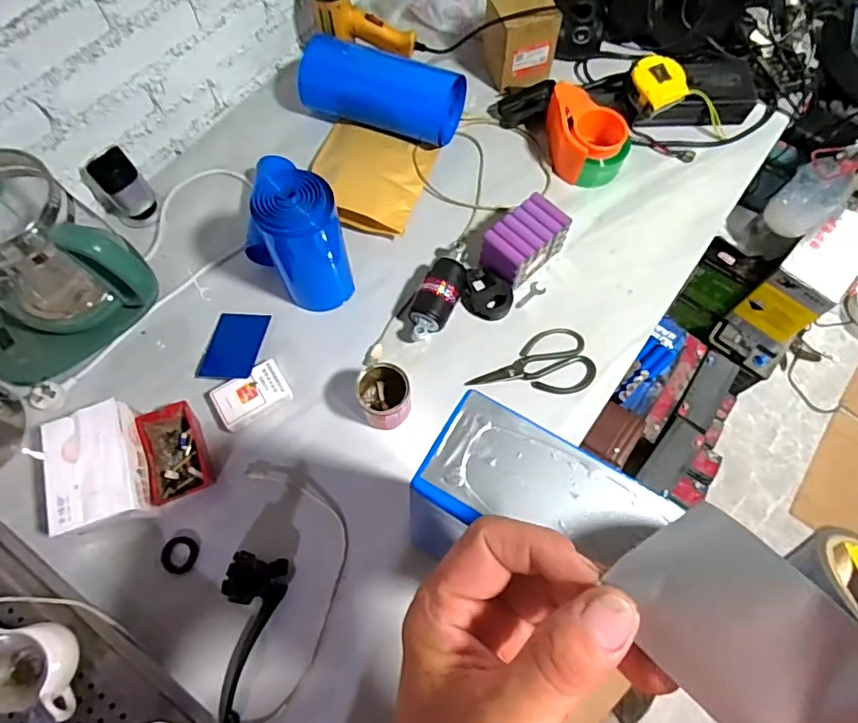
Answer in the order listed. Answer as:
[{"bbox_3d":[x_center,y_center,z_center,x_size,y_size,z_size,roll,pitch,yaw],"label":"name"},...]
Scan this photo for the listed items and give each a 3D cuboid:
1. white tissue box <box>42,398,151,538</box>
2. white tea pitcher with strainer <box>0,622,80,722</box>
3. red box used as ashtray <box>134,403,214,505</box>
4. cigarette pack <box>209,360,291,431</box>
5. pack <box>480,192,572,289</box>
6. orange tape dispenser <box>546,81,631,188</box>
[{"bbox_3d":[-0.376,0.124,0.619,0.090,0.066,0.126,-17,69,-8],"label":"white tissue box"},{"bbox_3d":[-0.386,0.302,0.524,0.073,0.069,0.087,-6,68,-3],"label":"white tea pitcher with strainer"},{"bbox_3d":[-0.305,0.110,0.652,0.068,0.041,0.105,-23,70,-10],"label":"red box used as ashtray"},{"bbox_3d":[-0.223,0.042,0.681,0.088,0.020,0.059,-31,71,-13],"label":"cigarette pack"},{"bbox_3d":[0.133,-0.164,0.751,0.114,0.066,0.068,-40,73,-15],"label":"pack"},{"bbox_3d":[0.242,-0.346,0.820,0.106,0.067,0.135,-13,68,-6],"label":"orange tape dispenser"}]

